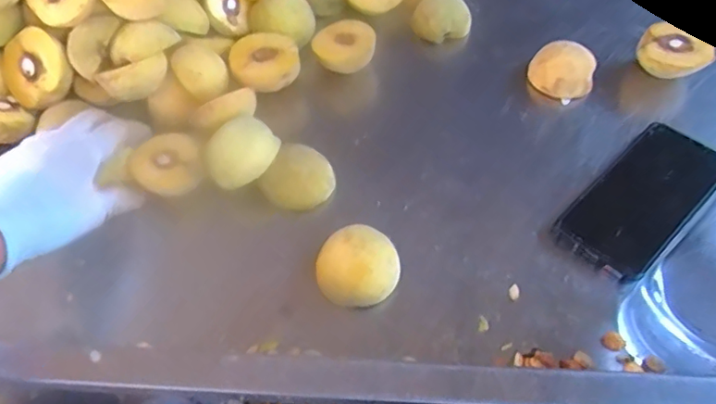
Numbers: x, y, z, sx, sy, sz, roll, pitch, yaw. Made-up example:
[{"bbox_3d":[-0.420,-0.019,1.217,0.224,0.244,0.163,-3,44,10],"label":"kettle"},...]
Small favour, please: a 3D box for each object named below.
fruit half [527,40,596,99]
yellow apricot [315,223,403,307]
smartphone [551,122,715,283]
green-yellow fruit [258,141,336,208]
[{"bbox_3d":[0.206,-0.131,0.560,0.061,0.032,0.056,11,57,9],"label":"fruit half"},{"bbox_3d":[0.000,0.053,0.439,0.063,0.042,0.060,-1,56,1],"label":"yellow apricot"},{"bbox_3d":[0.237,-0.004,0.461,0.155,0.006,0.077,-41,51,-19],"label":"smartphone"},{"bbox_3d":[-0.051,-0.018,0.491,0.057,0.023,0.059,37,77,-3],"label":"green-yellow fruit"}]

